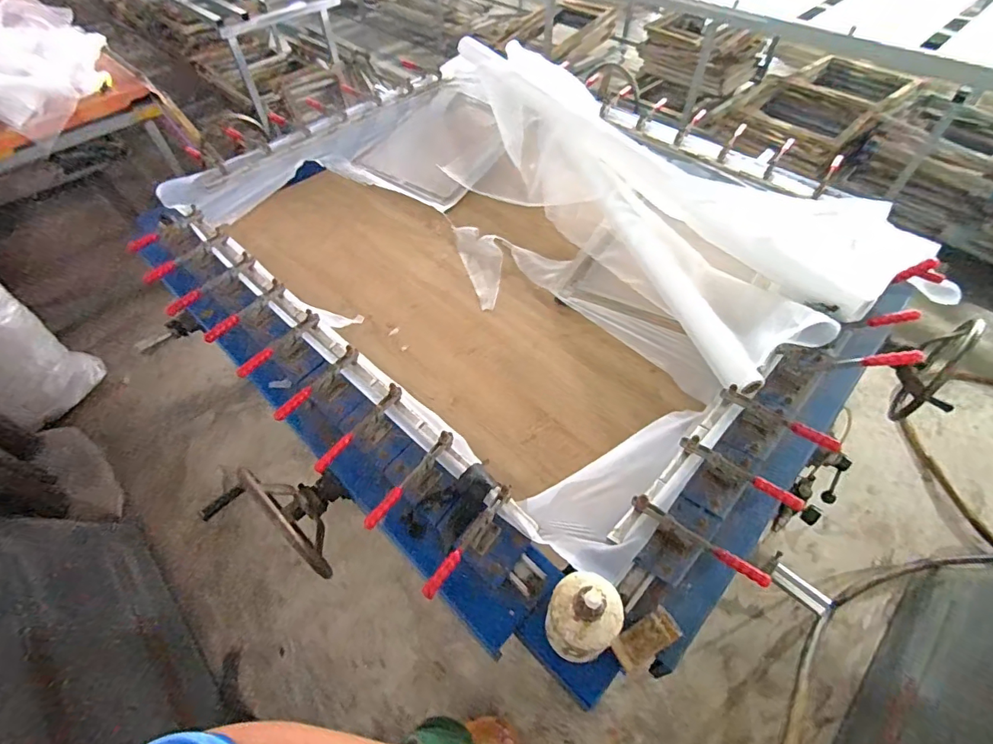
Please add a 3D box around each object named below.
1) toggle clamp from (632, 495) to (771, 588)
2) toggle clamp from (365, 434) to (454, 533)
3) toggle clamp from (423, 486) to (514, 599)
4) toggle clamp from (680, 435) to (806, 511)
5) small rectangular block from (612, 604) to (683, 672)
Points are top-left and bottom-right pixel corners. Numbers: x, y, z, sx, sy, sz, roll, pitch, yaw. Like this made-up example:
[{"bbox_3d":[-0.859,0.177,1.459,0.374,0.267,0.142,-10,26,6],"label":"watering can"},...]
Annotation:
[{"bbox_3d":[0.324,0.271,0.762,0.220,0.046,0.028,28,58,21],"label":"toggle clamp"},{"bbox_3d":[-0.147,0.199,0.845,0.040,0.056,0.216,34,61,24],"label":"toggle clamp"},{"bbox_3d":[-0.041,0.284,0.781,0.041,0.055,0.215,32,60,23],"label":"toggle clamp"},{"bbox_3d":[0.423,0.176,0.823,0.203,0.053,0.038,30,59,22],"label":"toggle clamp"},{"bbox_3d":[0.233,0.413,0.728,0.109,0.016,0.047,-25,56,-17],"label":"small rectangular block"}]

